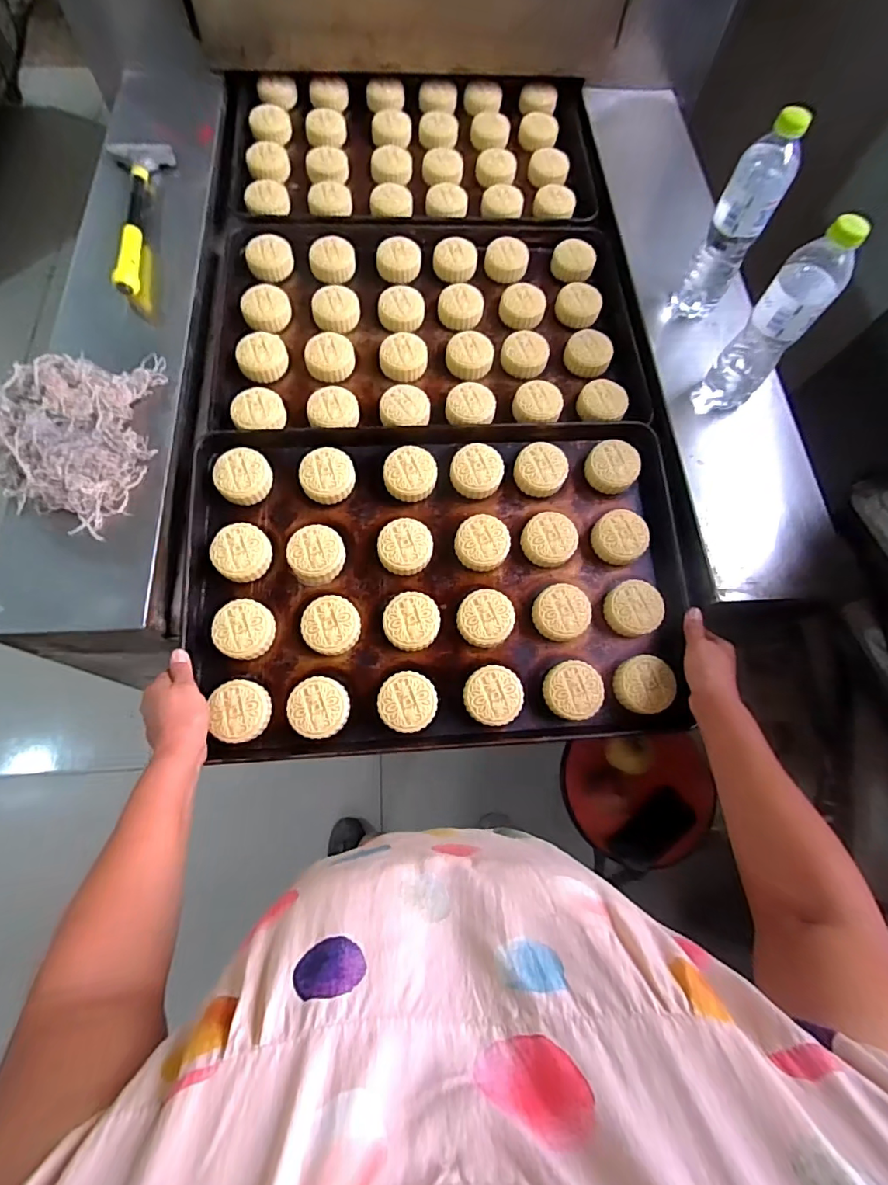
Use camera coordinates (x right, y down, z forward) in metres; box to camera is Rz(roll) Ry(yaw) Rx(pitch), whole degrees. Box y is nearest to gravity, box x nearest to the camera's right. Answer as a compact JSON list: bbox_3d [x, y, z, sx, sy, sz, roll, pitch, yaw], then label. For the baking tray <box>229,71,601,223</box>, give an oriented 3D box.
[{"bbox_3d":[-0.050,-0.749,0.857,0.597,0.048,0.346,-4,72,-3],"label":"baking tray"}]

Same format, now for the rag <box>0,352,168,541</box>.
[{"bbox_3d":[-0.446,-0.191,0.602,0.175,0.076,0.245,0,71,-2],"label":"rag"}]

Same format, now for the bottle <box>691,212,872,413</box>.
[{"bbox_3d":[0.381,-0.305,0.587,0.065,0.234,0.059,29,73,8],"label":"bottle"}]

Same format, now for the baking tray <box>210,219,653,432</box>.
[{"bbox_3d":[-0.024,-0.397,0.738,0.584,0.044,0.382,-3,71,-3],"label":"baking tray"}]

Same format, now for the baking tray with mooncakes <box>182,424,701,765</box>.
[{"bbox_3d":[-0.002,-0.017,0.614,0.586,0.062,0.385,-3,71,-3],"label":"baking tray with mooncakes"}]

